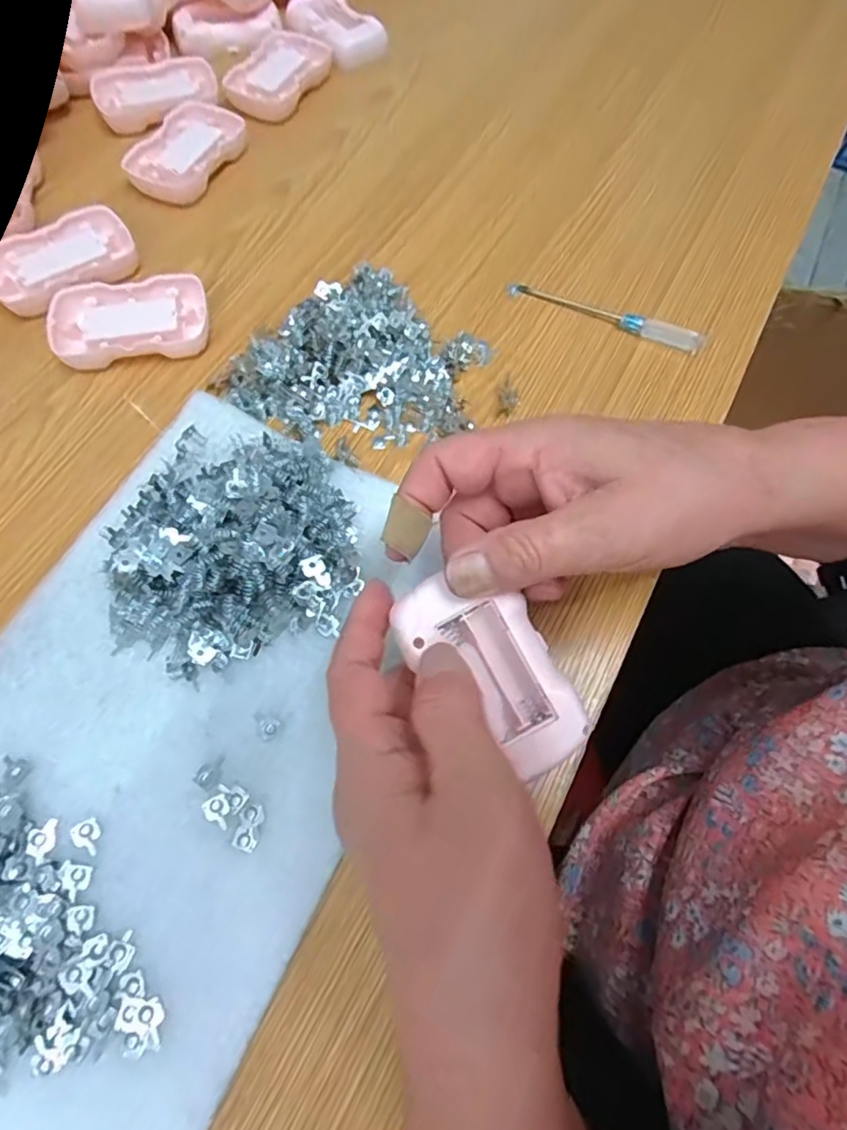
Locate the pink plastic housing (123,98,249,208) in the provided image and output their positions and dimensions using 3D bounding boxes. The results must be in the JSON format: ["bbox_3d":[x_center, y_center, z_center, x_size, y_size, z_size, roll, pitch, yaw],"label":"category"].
[{"bbox_3d":[-0.167,-0.295,0.400,0.057,0.015,0.085,21,68,6],"label":"pink plastic housing"}]

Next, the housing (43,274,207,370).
[{"bbox_3d":[-0.174,-0.146,0.337,0.087,0.020,0.056,-10,68,-6],"label":"housing"}]

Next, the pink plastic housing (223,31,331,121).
[{"bbox_3d":[-0.113,-0.382,0.438,0.058,0.016,0.089,30,70,10],"label":"pink plastic housing"}]

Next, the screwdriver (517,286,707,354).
[{"bbox_3d":[0.118,-0.160,0.359,0.119,0.009,0.006,25,69,8],"label":"screwdriver"}]

